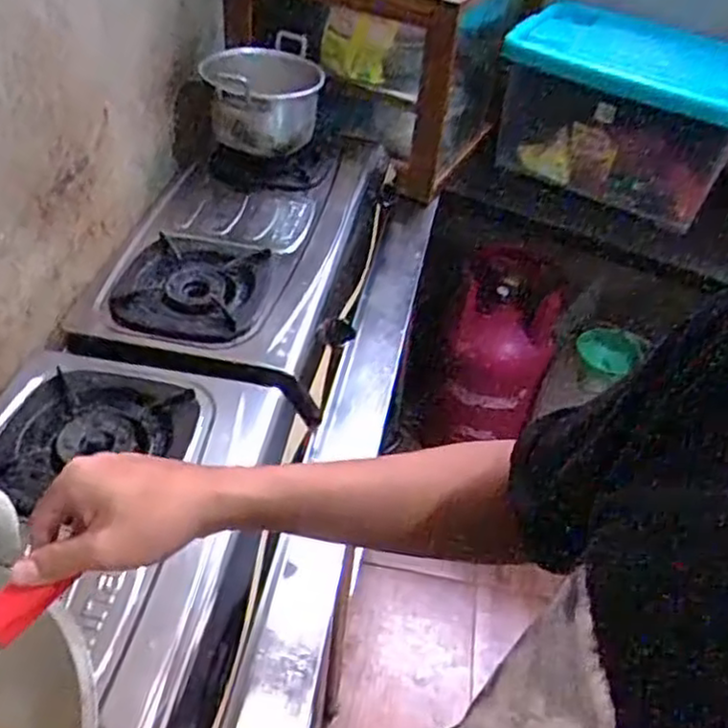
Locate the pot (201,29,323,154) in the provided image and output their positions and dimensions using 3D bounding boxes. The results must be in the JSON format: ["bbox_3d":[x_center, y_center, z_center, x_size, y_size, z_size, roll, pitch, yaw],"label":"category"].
[{"bbox_3d":[-0.182,-0.482,1.322,0.197,0.142,0.243,4,43,-3],"label":"pot"}]

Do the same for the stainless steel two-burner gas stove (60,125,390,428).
[{"bbox_3d":[-0.190,-0.250,1.273,0.412,0.121,0.771,11,43,4],"label":"stainless steel two-burner gas stove"}]

